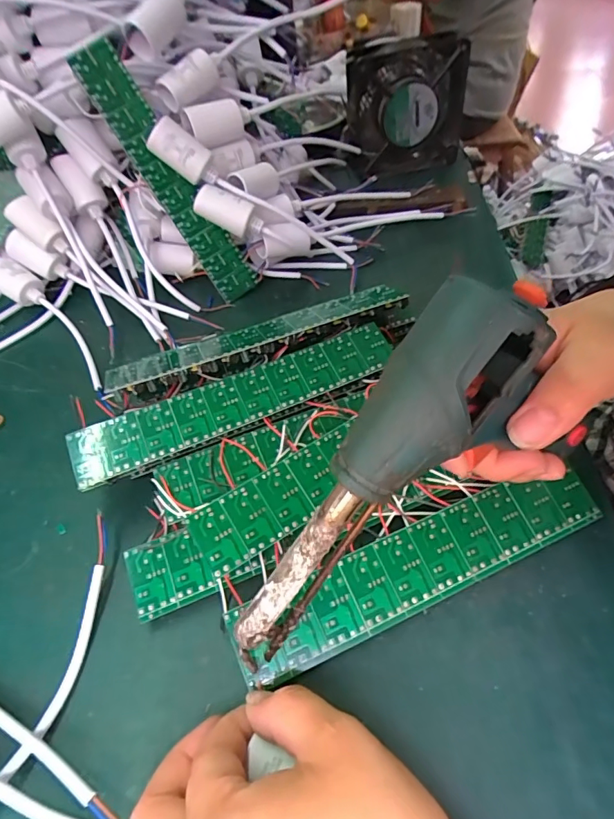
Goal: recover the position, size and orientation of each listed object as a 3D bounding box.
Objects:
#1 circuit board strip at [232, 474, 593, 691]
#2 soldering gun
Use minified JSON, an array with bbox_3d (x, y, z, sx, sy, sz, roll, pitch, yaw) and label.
[{"bbox_3d":[0.059,0.078,0.239,0.198,0.004,0.037,-21,72,-11],"label":"circuit board strip"},{"bbox_3d":[0.026,0.026,0.179,0.042,0.028,0.171,44,107,34],"label":"soldering gun"}]

